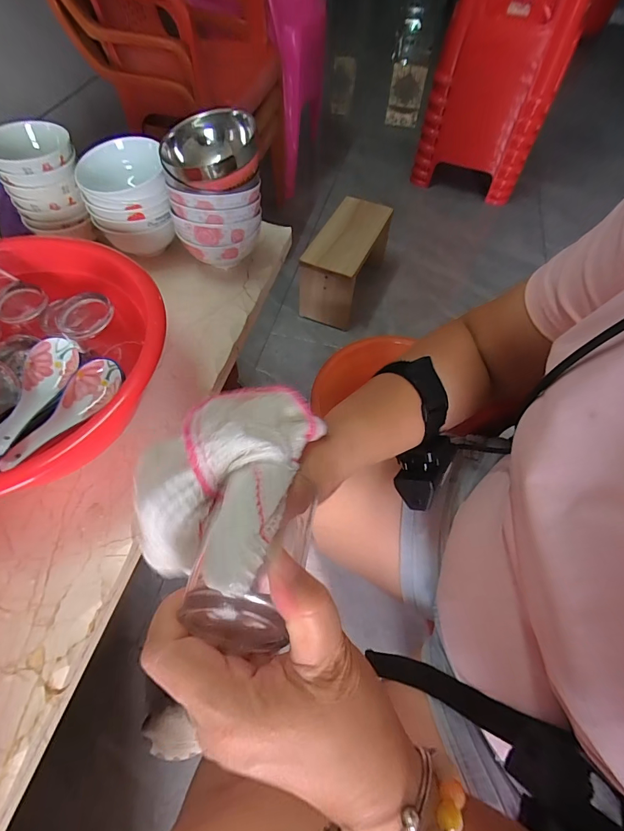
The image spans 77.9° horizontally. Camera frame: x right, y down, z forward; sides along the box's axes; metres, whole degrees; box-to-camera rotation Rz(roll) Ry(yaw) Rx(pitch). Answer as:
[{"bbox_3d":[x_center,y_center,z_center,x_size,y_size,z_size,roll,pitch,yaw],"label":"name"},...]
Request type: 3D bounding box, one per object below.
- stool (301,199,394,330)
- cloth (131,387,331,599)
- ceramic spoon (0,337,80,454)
[{"bbox_3d":[0.098,-0.429,1.102,0.152,0.225,0.302,22,61,12],"label":"stool"},{"bbox_3d":[-0.050,0.030,0.215,0.084,0.049,0.120,20,60,7],"label":"cloth"},{"bbox_3d":[-0.256,-0.020,0.349,0.035,0.028,0.128,6,59,2],"label":"ceramic spoon"}]

